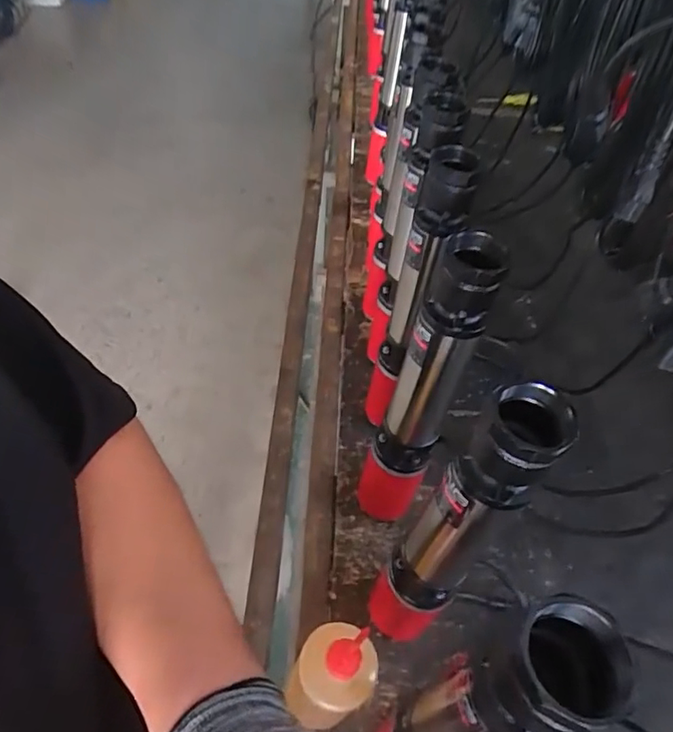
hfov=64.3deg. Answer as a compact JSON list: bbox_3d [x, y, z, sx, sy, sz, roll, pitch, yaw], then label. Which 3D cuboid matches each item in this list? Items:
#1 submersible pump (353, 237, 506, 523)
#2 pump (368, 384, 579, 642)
[{"bbox_3d":[0.091,0.040,0.588,0.068,0.397,0.074,29,54,18],"label":"submersible pump"},{"bbox_3d":[0.095,0.173,0.502,0.070,0.443,0.073,25,53,14],"label":"pump"}]

